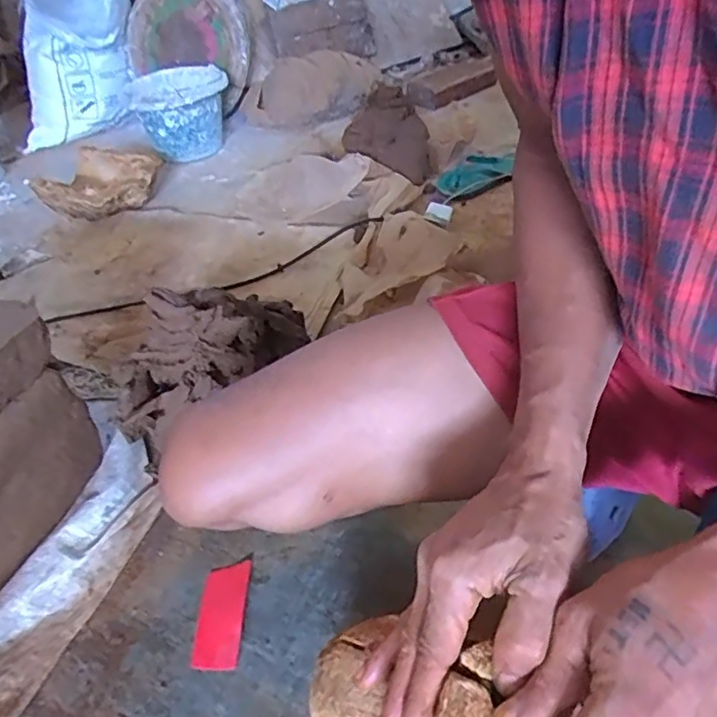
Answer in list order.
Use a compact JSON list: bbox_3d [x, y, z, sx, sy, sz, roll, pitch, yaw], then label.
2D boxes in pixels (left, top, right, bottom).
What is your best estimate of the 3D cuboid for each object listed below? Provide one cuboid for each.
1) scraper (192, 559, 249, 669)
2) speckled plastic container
[{"bbox_3d":[-0.143,0.266,0.615,0.046,0.011,0.110,-5,41,3],"label":"scraper"},{"bbox_3d":[-0.431,-0.600,1.463,0.232,0.182,0.233,-19,44,-12],"label":"speckled plastic container"}]

